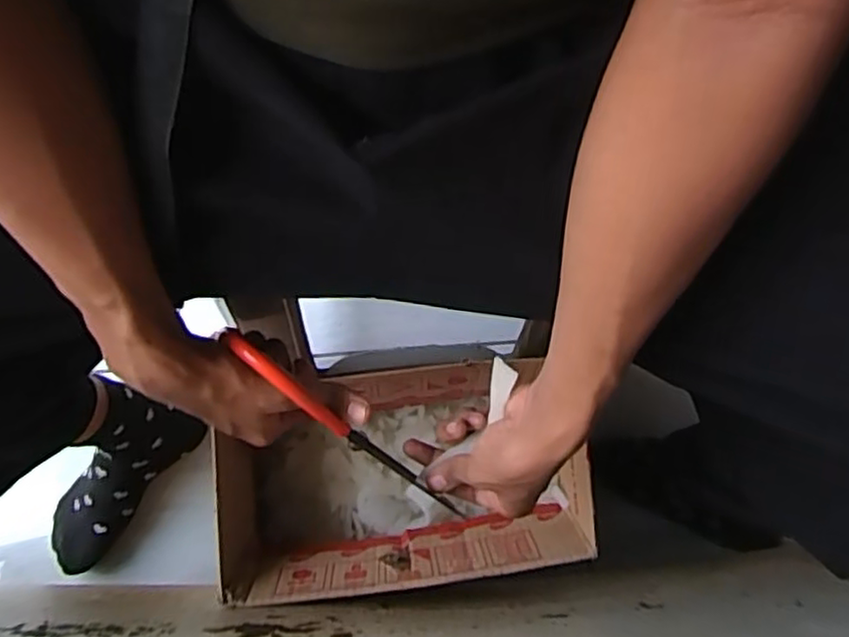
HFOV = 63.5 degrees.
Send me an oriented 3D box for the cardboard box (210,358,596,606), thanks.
[{"bbox_3d":[-0.018,0.141,0.635,0.306,0.138,0.176,-6,79,-2],"label":"cardboard box"}]

